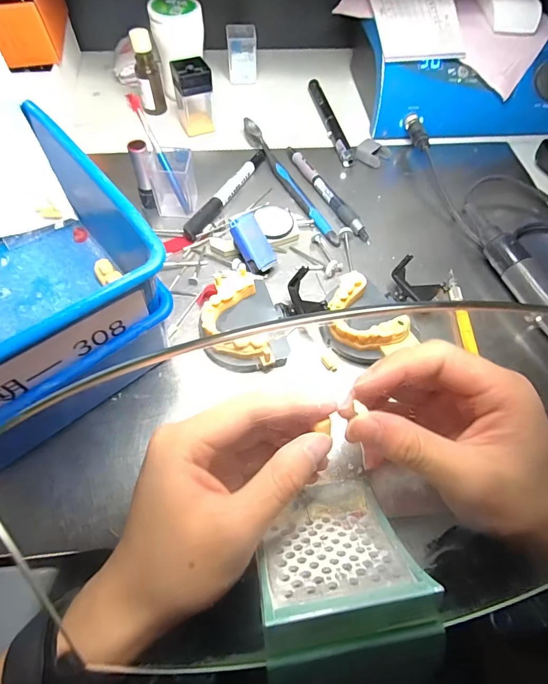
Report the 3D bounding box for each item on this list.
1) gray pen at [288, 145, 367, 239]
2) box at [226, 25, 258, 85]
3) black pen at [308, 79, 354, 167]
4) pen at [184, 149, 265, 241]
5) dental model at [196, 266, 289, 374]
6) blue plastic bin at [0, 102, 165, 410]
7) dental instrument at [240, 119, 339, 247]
[{"bbox_3d":[0.050,-0.148,0.375,0.012,0.011,0.139,-24,65,-15],"label":"gray pen"},{"bbox_3d":[-0.039,-0.348,0.471,0.034,0.053,0.039,-4,61,-5],"label":"box"},{"bbox_3d":[0.063,-0.251,0.436,0.017,0.012,0.152,-9,62,-8],"label":"black pen"},{"bbox_3d":[-0.044,-0.144,0.368,0.014,0.012,0.136,24,62,10],"label":"pen"},{"bbox_3d":[-0.025,-0.015,0.286,0.059,0.025,0.074,-17,63,-12],"label":"dental model"},{"bbox_3d":[-0.163,-0.039,0.219,0.162,0.064,0.166,-35,66,-21],"label":"blue plastic bin"},{"bbox_3d":[0.014,-0.163,0.380,0.013,0.020,0.183,-24,65,-15],"label":"dental instrument"}]

